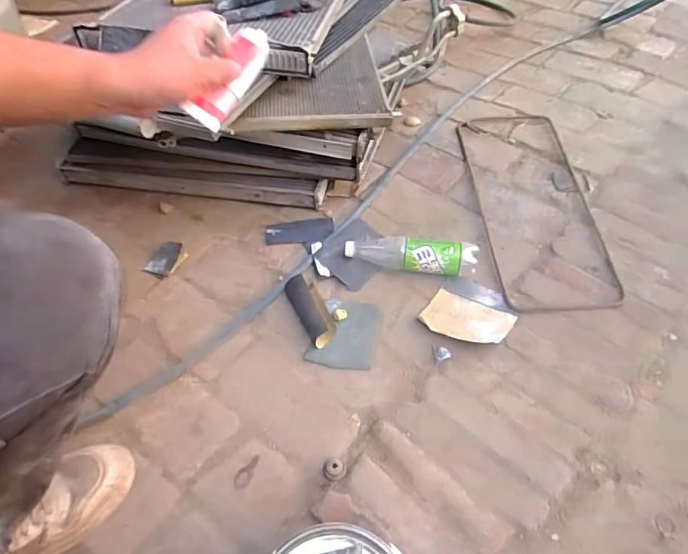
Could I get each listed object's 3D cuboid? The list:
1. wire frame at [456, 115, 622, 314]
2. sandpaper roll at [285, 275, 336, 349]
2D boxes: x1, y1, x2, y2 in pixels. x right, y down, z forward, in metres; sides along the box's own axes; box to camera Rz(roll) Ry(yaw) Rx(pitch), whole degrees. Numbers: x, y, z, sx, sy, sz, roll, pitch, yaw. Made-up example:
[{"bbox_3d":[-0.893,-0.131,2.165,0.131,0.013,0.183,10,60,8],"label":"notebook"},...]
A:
[{"bbox_3d":[0.386,-0.166,0.942,0.226,0.013,0.562,-3,52,2],"label":"wire frame"},{"bbox_3d":[-0.054,0.054,0.781,0.054,0.036,0.140,-24,55,-14],"label":"sandpaper roll"}]

